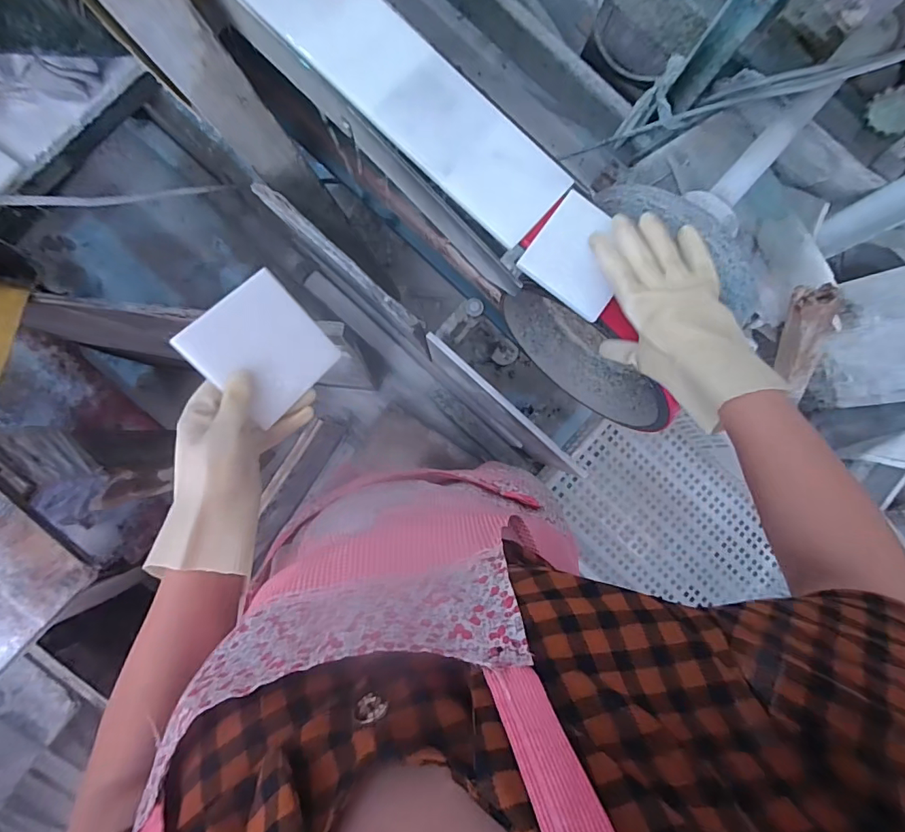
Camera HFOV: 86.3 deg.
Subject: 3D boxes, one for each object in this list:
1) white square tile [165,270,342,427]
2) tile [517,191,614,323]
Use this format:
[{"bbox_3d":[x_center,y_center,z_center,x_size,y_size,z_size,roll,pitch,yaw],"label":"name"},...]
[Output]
[{"bbox_3d":[-0.163,-0.059,0.419,0.100,0.006,0.099,49,67,-18],"label":"white square tile"},{"bbox_3d":[0.135,-0.167,0.504,0.099,0.008,0.101,37,84,-1],"label":"tile"}]

